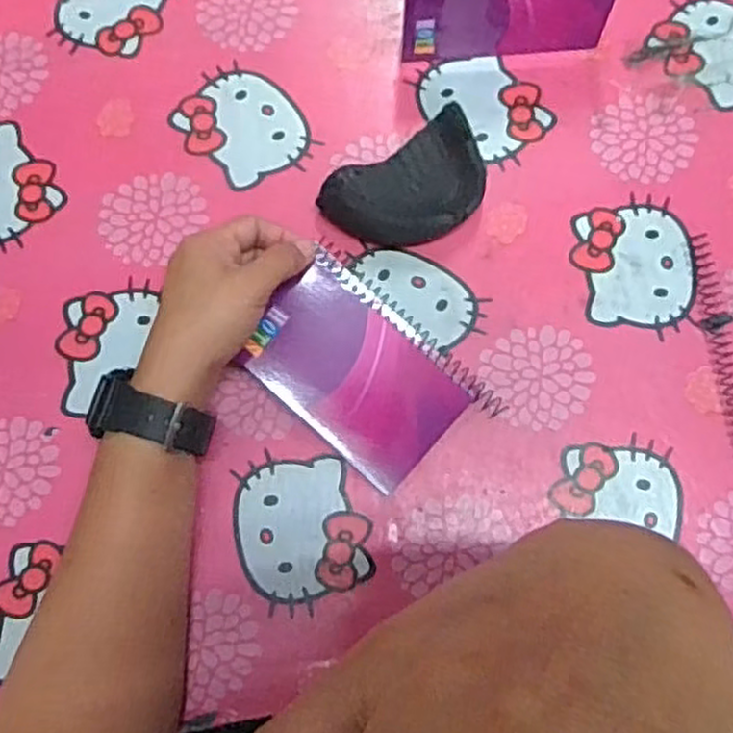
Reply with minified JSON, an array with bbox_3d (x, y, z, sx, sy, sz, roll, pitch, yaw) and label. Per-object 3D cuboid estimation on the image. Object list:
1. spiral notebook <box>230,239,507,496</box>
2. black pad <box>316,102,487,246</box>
[{"bbox_3d":[-0.001,0.005,0.439,0.129,0.007,0.087,40,90,-1],"label":"spiral notebook"},{"bbox_3d":[0.028,-0.108,0.470,0.102,0.021,0.065,-29,79,-6],"label":"black pad"}]

